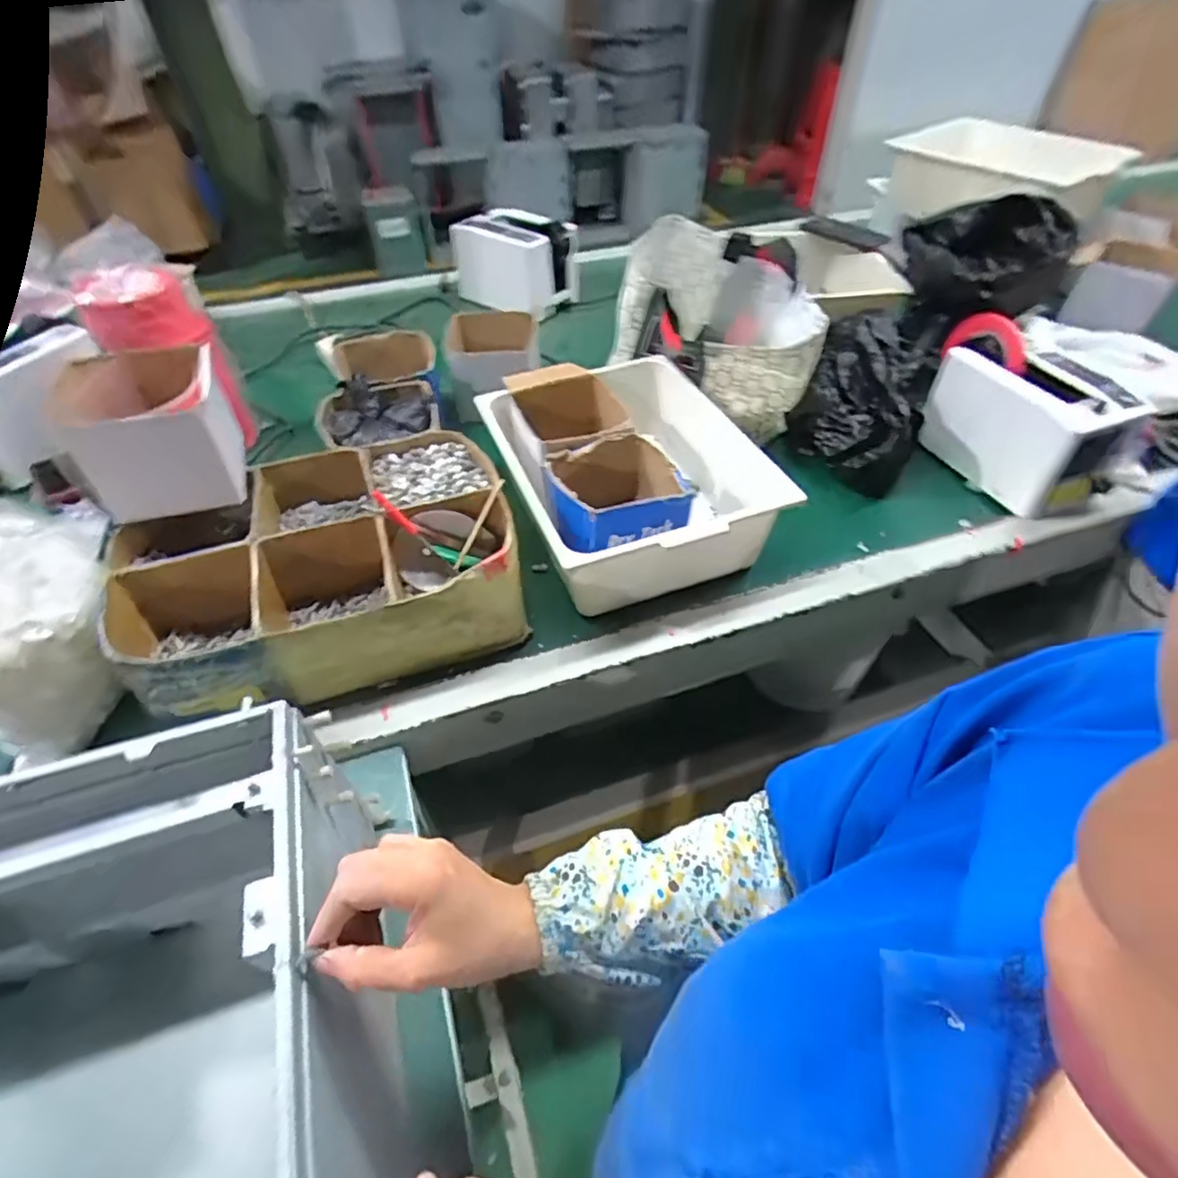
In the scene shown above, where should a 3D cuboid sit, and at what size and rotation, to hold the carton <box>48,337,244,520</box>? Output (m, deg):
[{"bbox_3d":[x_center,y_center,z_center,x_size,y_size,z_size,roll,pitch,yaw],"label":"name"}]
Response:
[{"bbox_3d":[-0.458,-0.171,0.665,0.136,0.122,0.142,-13,50,-10],"label":"carton"}]

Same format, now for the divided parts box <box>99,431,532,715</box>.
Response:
[{"bbox_3d":[-0.298,-0.028,0.700,0.404,0.118,0.286,-17,51,-14],"label":"divided parts box"}]

